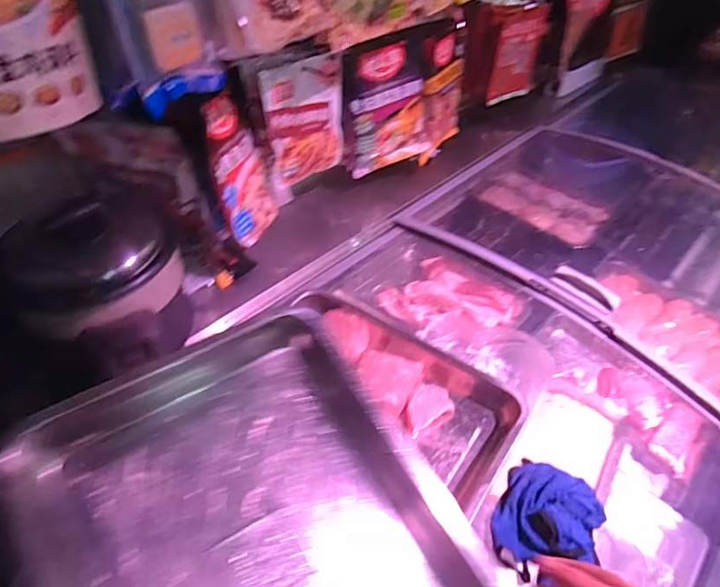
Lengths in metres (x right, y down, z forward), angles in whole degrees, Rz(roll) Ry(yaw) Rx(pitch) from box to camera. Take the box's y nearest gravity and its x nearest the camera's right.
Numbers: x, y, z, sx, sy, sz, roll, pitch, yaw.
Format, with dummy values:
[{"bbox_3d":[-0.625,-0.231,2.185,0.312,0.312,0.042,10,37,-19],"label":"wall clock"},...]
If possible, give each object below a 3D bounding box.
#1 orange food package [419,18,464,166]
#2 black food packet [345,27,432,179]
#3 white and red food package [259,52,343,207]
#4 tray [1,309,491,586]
[{"bbox_3d":[0.176,-0.434,1.065,0.037,0.260,0.196,14,36,30],"label":"orange food package"},{"bbox_3d":[0.050,-0.364,0.966,0.201,0.241,0.044,-24,49,-25],"label":"black food packet"},{"bbox_3d":[-0.089,-0.276,0.837,0.150,0.216,0.022,-27,51,-27],"label":"white and red food package"},{"bbox_3d":[-0.070,0.218,0.395,0.287,0.053,0.390,-25,69,-26],"label":"tray"}]

